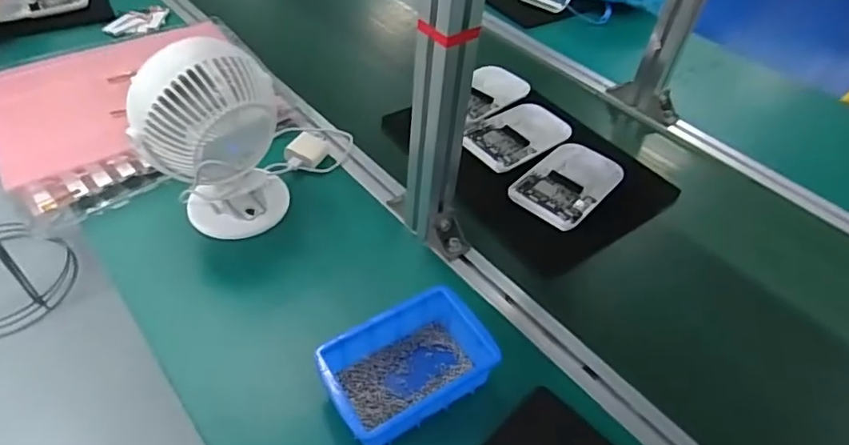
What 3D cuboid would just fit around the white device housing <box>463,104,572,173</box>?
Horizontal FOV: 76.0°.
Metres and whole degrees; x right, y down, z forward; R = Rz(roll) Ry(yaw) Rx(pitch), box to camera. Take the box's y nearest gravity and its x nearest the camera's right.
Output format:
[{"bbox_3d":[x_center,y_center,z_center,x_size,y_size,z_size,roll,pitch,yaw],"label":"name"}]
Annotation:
[{"bbox_3d":[0.127,-0.121,0.762,0.156,0.017,0.100,-29,55,-26],"label":"white device housing"}]

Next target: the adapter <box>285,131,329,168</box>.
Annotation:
[{"bbox_3d":[-0.154,-0.098,0.716,0.043,0.020,0.052,16,48,12],"label":"adapter"}]

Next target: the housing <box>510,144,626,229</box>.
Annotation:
[{"bbox_3d":[0.185,-0.052,0.702,0.098,0.020,0.148,37,54,25],"label":"housing"}]

